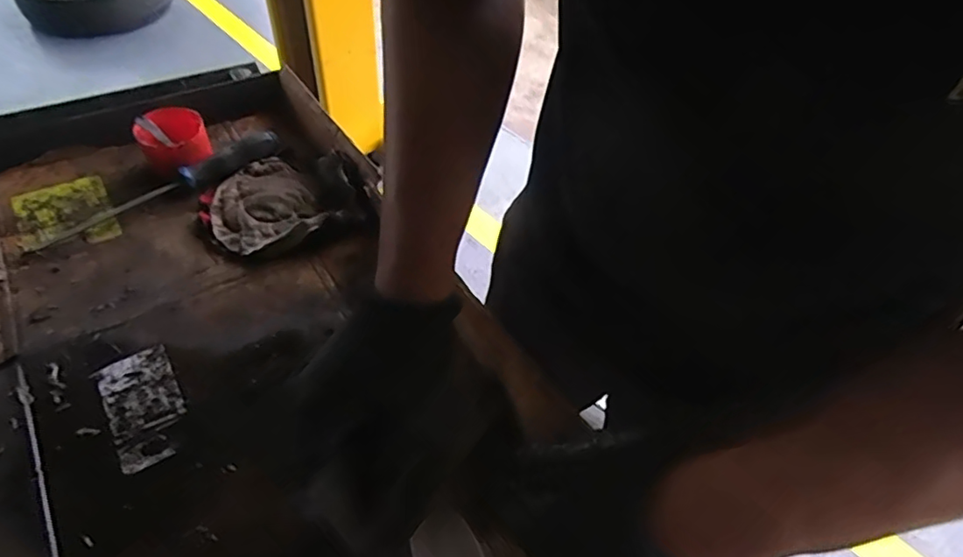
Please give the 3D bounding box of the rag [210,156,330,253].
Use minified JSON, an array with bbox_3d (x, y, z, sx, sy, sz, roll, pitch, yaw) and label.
[{"bbox_3d":[-0.220,-0.075,0.555,0.095,0.026,0.133,-25,54,-25],"label":"rag"}]

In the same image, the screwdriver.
[{"bbox_3d":[-0.322,-0.096,0.565,0.246,0.029,0.029,-31,57,-29],"label":"screwdriver"}]

